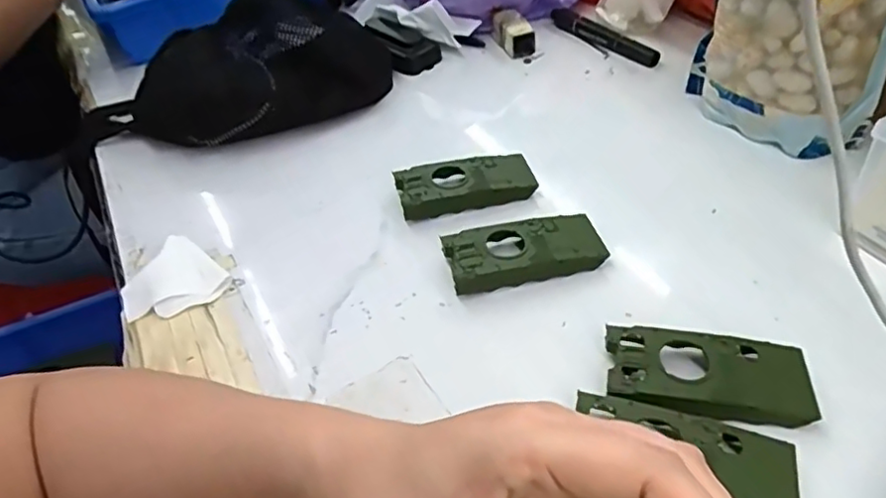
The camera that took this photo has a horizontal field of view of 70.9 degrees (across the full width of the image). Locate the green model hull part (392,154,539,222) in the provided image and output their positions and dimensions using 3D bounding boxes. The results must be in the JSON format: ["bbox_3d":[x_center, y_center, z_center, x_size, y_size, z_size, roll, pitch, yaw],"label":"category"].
[{"bbox_3d":[0.018,-0.050,0.478,0.103,0.020,0.044,-12,44,-5],"label":"green model hull part"}]

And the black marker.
[{"bbox_3d":[0.163,-0.221,0.641,0.024,0.017,0.143,-30,48,-23],"label":"black marker"}]

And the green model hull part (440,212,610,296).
[{"bbox_3d":[0.055,0.002,0.420,0.103,0.021,0.045,-14,44,-7],"label":"green model hull part"}]

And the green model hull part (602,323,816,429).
[{"bbox_3d":[0.142,0.071,0.336,0.103,0.019,0.054,2,44,10],"label":"green model hull part"}]

